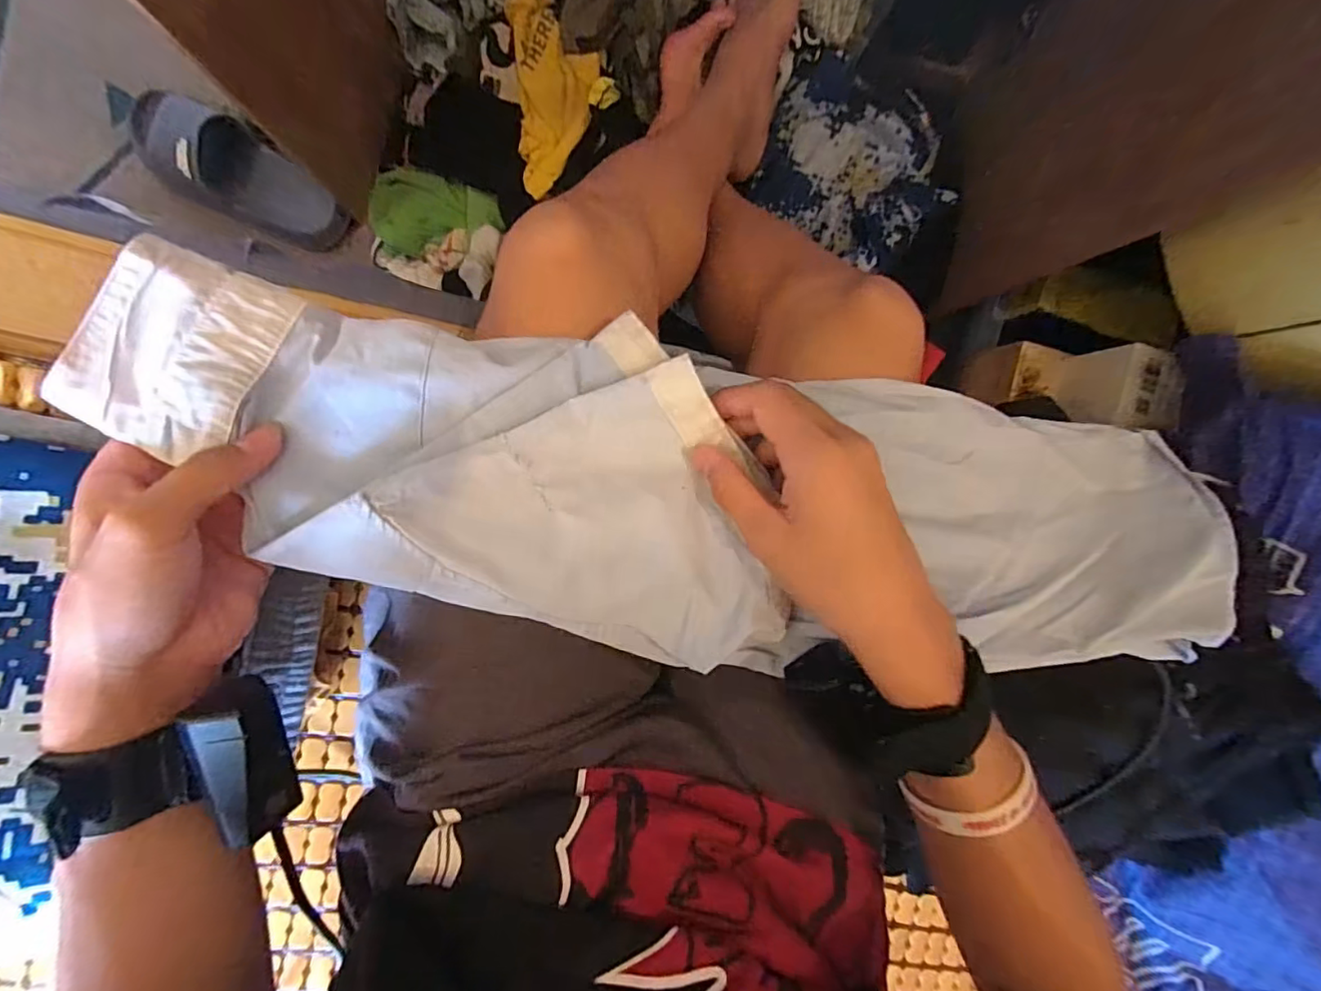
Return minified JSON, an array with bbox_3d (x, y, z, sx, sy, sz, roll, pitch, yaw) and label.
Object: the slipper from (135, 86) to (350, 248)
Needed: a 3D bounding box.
[{"bbox_3d":[-0.588,-0.446,0.776,0.295,0.086,0.111,23,92,-8],"label":"slipper"}]

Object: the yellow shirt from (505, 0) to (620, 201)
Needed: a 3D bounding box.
[{"bbox_3d":[-0.121,-0.513,0.704,0.123,0.053,0.259,-5,95,-6],"label":"yellow shirt"}]

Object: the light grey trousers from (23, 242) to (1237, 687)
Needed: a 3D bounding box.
[{"bbox_3d":[0.052,0.004,0.320,0.626,0.069,0.165,8,94,-13],"label":"light grey trousers"}]

